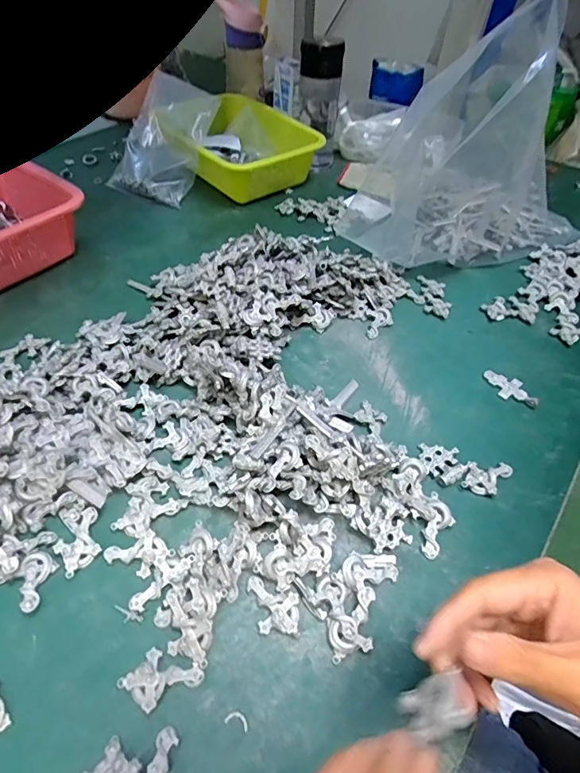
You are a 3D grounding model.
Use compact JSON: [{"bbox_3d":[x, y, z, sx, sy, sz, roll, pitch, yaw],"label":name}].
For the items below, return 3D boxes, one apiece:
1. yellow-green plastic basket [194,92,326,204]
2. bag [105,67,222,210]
[{"bbox_3d":[-0.093,-0.395,0.753,0.192,0.078,0.256,-32,56,-28],"label":"yellow-green plastic basket"},{"bbox_3d":[-0.196,-0.383,0.710,0.132,0.180,0.032,27,10,11],"label":"bag"}]

